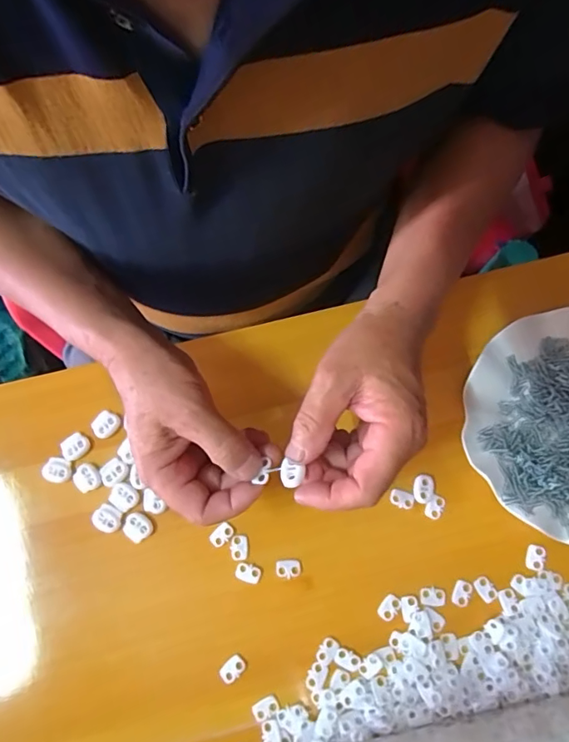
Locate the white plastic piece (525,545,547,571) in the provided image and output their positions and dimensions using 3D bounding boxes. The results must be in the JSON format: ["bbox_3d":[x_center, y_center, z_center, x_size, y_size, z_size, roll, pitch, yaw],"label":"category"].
[{"bbox_3d":[0.196,0.146,0.373,0.013,0.005,0.019,14,77,4],"label":"white plastic piece"}]

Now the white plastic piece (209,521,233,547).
[{"bbox_3d":[-0.050,0.130,0.380,0.019,0.004,0.012,-42,79,-9],"label":"white plastic piece"}]

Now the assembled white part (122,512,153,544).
[{"bbox_3d":[-0.116,0.124,0.378,0.022,0.004,0.020,36,79,9],"label":"assembled white part"}]

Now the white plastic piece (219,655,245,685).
[{"bbox_3d":[-0.039,0.222,0.356,0.019,0.004,0.013,-43,80,-9],"label":"white plastic piece"}]

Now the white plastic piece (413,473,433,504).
[{"bbox_3d":[0.112,0.095,0.386,0.015,0.004,0.023,8,76,3],"label":"white plastic piece"}]

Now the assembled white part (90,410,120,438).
[{"bbox_3d":[-0.149,0.044,0.399,0.019,0.006,0.022,35,79,9],"label":"assembled white part"}]

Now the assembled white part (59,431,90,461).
[{"bbox_3d":[-0.172,0.062,0.393,0.017,0.009,0.022,42,80,10],"label":"assembled white part"}]

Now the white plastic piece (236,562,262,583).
[{"bbox_3d":[-0.028,0.158,0.374,0.019,0.004,0.013,12,76,3],"label":"white plastic piece"}]

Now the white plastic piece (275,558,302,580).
[{"bbox_3d":[0.003,0.155,0.375,0.019,0.005,0.014,-4,76,-1],"label":"white plastic piece"}]

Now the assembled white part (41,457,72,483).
[{"bbox_3d":[-0.185,0.081,0.389,0.021,0.005,0.020,10,76,3],"label":"assembled white part"}]

